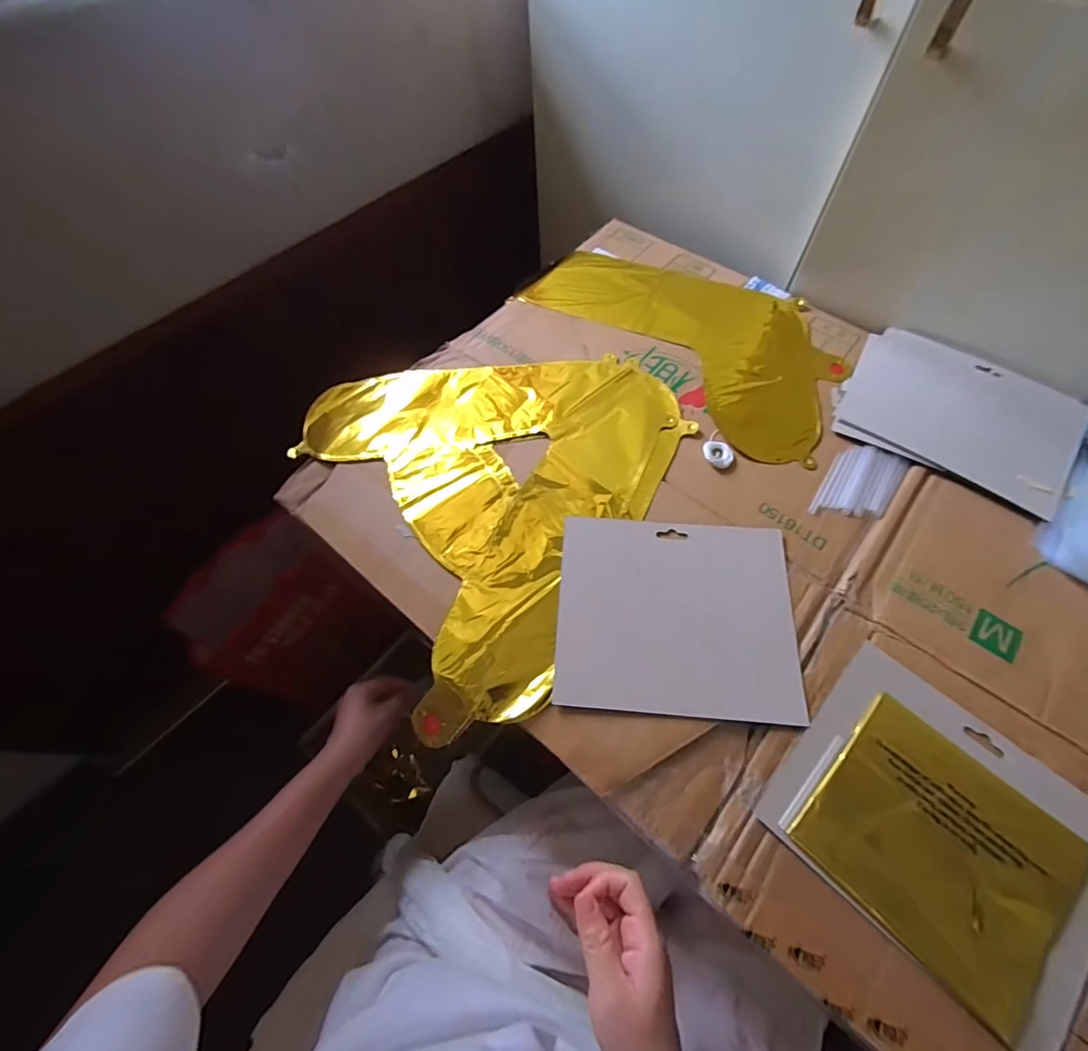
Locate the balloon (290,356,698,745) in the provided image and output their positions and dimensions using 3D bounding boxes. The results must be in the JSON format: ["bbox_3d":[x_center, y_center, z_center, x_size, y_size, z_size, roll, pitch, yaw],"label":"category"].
[{"bbox_3d":[-0.022,-0.053,0.472,0.343,0.013,0.383,-27,65,-11],"label":"balloon"}]

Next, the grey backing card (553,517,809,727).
[{"bbox_3d":[0.110,0.071,0.403,0.189,0.006,0.160,4,64,2],"label":"grey backing card"}]

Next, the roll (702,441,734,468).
[{"bbox_3d":[0.170,-0.070,0.476,0.030,0.009,0.025,21,65,13],"label":"roll"}]

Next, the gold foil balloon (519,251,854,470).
[{"bbox_3d":[0.147,-0.216,0.558,0.362,0.010,0.226,25,66,14],"label":"gold foil balloon"}]

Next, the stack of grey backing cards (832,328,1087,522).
[{"bbox_3d":[0.417,-0.114,0.491,0.208,0.012,0.174,33,68,17],"label":"stack of grey backing cards"}]

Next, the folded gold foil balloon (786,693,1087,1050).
[{"bbox_3d":[0.266,0.213,0.326,0.150,0.011,0.131,39,71,20],"label":"folded gold foil balloon"}]

